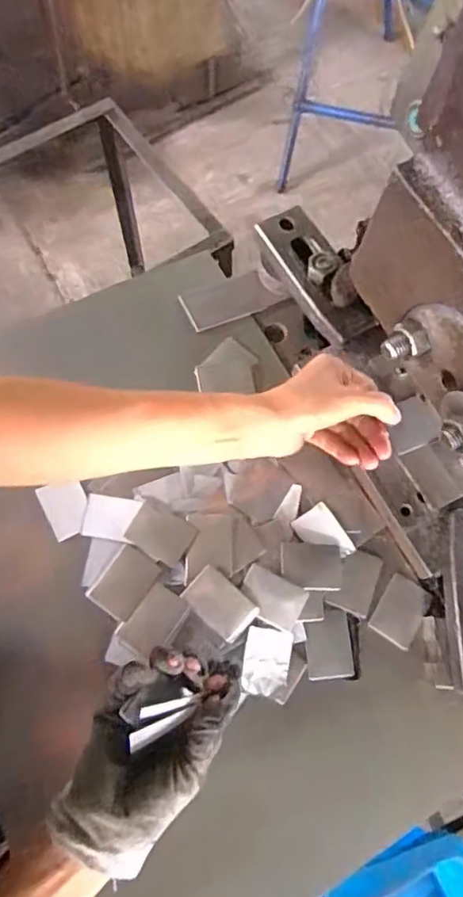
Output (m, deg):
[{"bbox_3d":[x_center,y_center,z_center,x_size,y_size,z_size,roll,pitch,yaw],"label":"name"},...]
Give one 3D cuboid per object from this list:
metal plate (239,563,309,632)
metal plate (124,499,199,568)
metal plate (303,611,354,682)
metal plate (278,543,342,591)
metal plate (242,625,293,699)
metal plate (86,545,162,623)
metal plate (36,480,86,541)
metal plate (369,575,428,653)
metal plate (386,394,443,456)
[{"bbox_3d":[0.030,0.113,0.424,0.048,0.009,0.033,27,72,6],"label":"metal plate"},{"bbox_3d":[-0.055,0.066,0.435,0.049,0.004,0.035,29,72,7],"label":"metal plate"},{"bbox_3d":[0.074,0.150,0.428,0.035,0.010,0.048,-5,71,-4],"label":"metal plate"},{"bbox_3d":[0.062,0.092,0.436,0.048,0.004,0.035,5,67,-11],"label":"metal plate"},{"bbox_3d":[0.027,0.159,0.417,0.032,0.004,0.047,9,71,0],"label":"metal plate"},{"bbox_3d":[-0.082,0.102,0.424,0.035,0.004,0.048,37,79,9],"label":"metal plate"},{"bbox_3d":[-0.131,0.048,0.444,0.034,0.004,0.044,-26,74,-5],"label":"metal plate"},{"bbox_3d":[0.133,0.128,0.440,0.037,0.004,0.047,33,83,4],"label":"metal plate"},{"bbox_3d":[0.133,-0.018,0.415,0.037,0.005,0.035,-26,90,15],"label":"metal plate"}]

